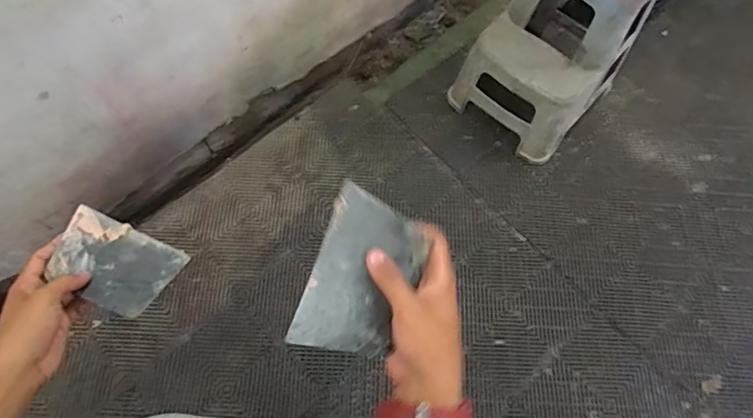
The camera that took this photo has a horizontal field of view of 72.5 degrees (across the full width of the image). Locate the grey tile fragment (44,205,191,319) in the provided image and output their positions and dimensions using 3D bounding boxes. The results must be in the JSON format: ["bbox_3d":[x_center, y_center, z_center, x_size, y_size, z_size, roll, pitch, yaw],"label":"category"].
[{"bbox_3d":[-0.318,0.066,0.622,0.135,0.010,0.098,30,56,-7],"label":"grey tile fragment"}]

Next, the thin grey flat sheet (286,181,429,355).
[{"bbox_3d":[-0.010,0.061,0.463,0.093,0.007,0.141,22,80,-16],"label":"thin grey flat sheet"}]

